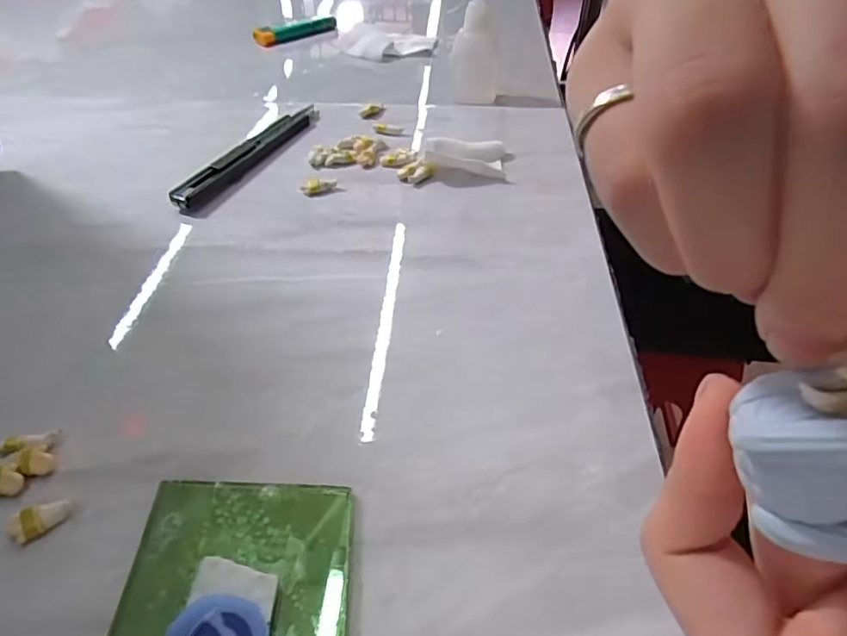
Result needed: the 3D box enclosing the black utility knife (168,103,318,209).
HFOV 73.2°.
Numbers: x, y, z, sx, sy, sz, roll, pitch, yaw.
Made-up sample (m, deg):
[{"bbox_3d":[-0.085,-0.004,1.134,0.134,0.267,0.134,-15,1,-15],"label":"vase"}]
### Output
[{"bbox_3d":[-0.104,-0.104,0.353,0.020,0.011,0.133,19,47,18],"label":"black utility knife"}]

